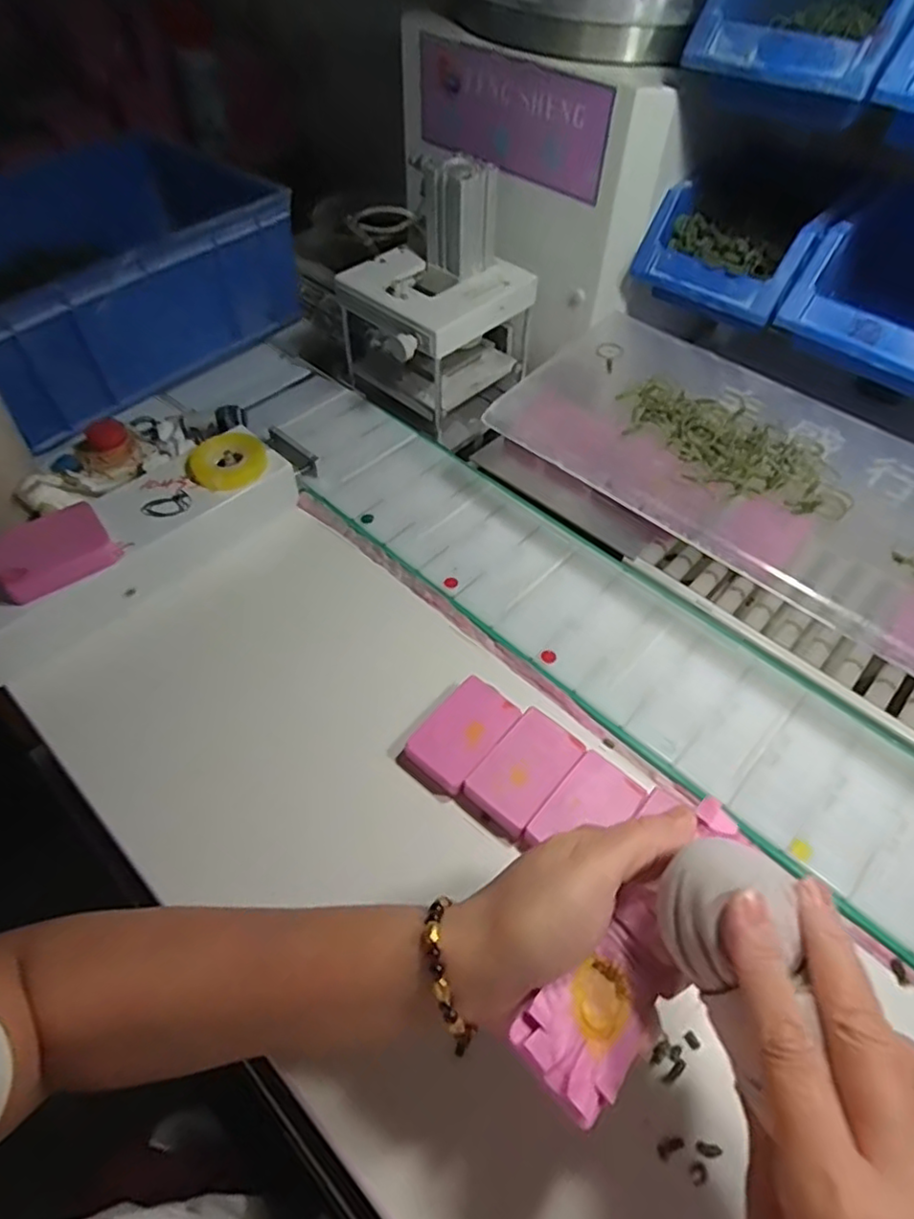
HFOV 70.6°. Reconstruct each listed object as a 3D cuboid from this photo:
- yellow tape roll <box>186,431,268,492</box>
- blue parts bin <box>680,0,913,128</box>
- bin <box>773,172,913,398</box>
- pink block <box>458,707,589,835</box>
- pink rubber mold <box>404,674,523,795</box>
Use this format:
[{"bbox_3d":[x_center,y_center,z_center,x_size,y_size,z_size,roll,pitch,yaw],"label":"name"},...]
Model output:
[{"bbox_3d":[-0.182,-0.119,0.508,0.056,0.013,0.063,-32,61,-22],"label":"yellow tape roll"},{"bbox_3d":[0.249,-0.400,0.421,0.124,0.060,0.190,32,60,20],"label":"blue parts bin"},{"bbox_3d":[0.342,-0.246,0.486,0.127,0.099,0.211,33,60,20],"label":"bin"},{"bbox_3d":[0.042,0.099,0.398,0.044,0.015,0.070,36,61,22],"label":"pink block"},{"bbox_3d":[0.004,0.078,0.410,0.045,0.019,0.068,36,61,22],"label":"pink rubber mold"}]

